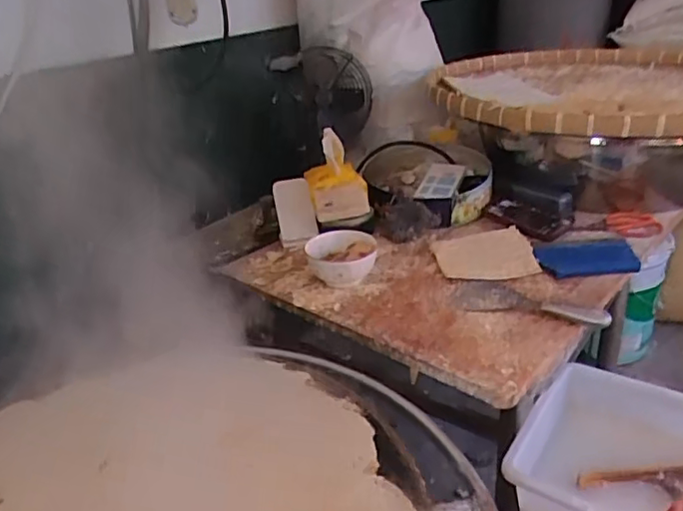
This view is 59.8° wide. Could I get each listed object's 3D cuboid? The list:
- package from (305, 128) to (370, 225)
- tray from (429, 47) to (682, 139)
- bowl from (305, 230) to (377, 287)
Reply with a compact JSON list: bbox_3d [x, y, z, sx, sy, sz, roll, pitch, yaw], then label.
[{"bbox_3d":[-0.013,-0.151,1.159,0.106,0.156,0.167,-9,28,-9],"label":"package"},{"bbox_3d":[0.533,-0.317,1.153,0.646,0.082,0.598,-3,27,1],"label":"tray"},{"bbox_3d":[-0.002,0.012,0.990,0.120,0.065,0.128,-1,27,6],"label":"bowl"}]

